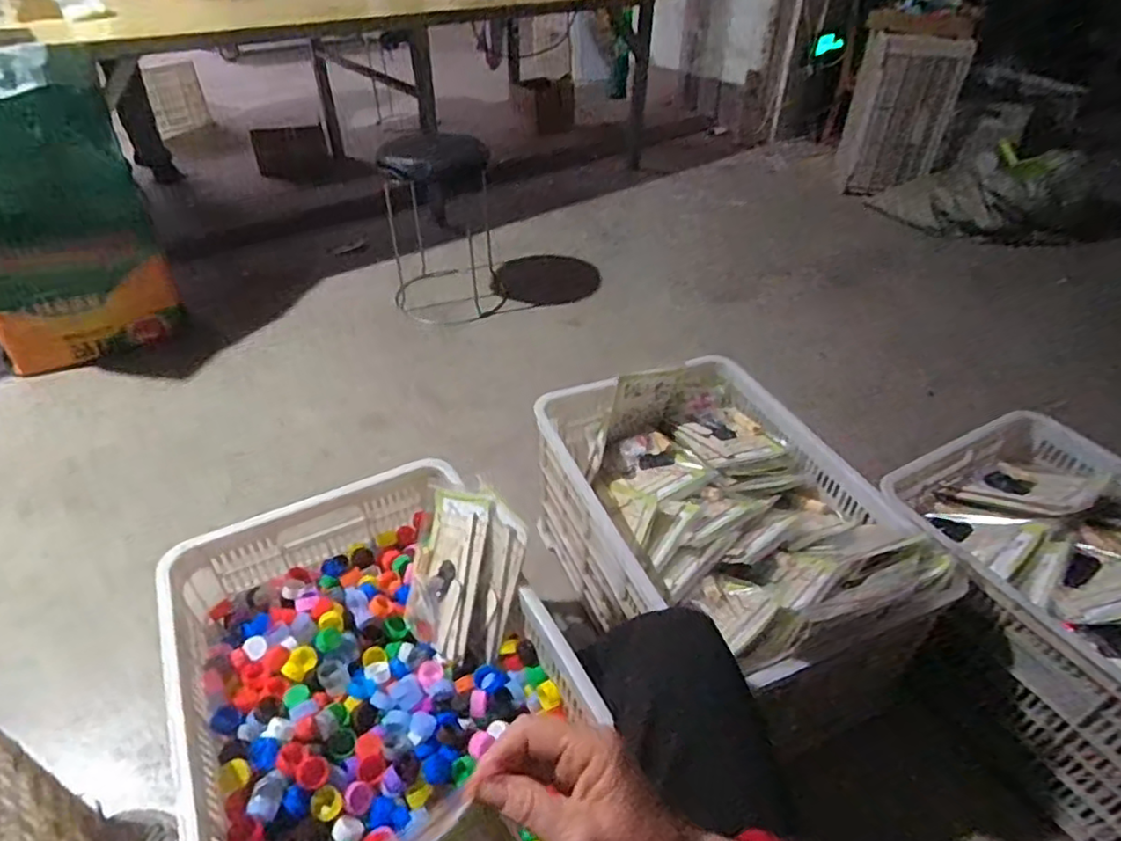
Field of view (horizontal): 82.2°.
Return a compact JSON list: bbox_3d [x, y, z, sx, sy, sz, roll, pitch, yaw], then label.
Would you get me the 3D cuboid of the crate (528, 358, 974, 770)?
[{"bbox_3d":[0.253,0.221,1.104,0.416,0.382,0.581,-15,42,-19],"label":"crate"}]

